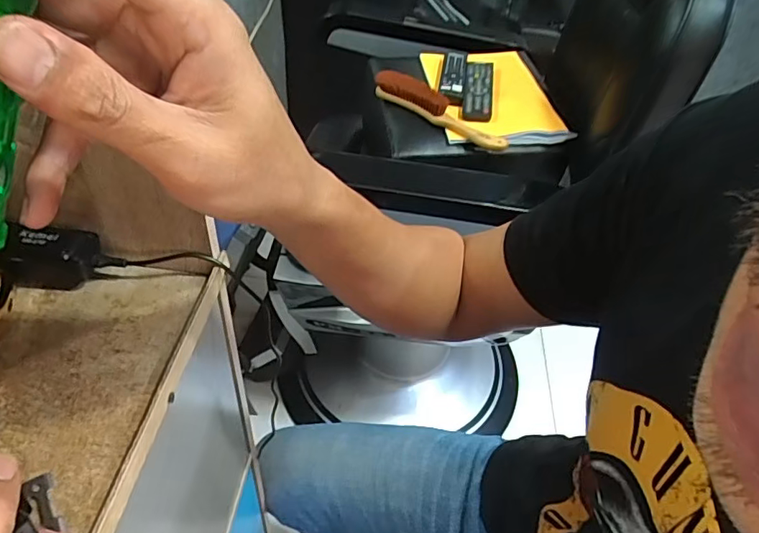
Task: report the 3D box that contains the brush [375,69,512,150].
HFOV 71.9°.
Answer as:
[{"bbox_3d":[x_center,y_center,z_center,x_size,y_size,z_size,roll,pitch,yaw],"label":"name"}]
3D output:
[{"bbox_3d":[0.098,-0.266,0.865,0.257,0.053,0.042,29,48,21],"label":"brush"}]

